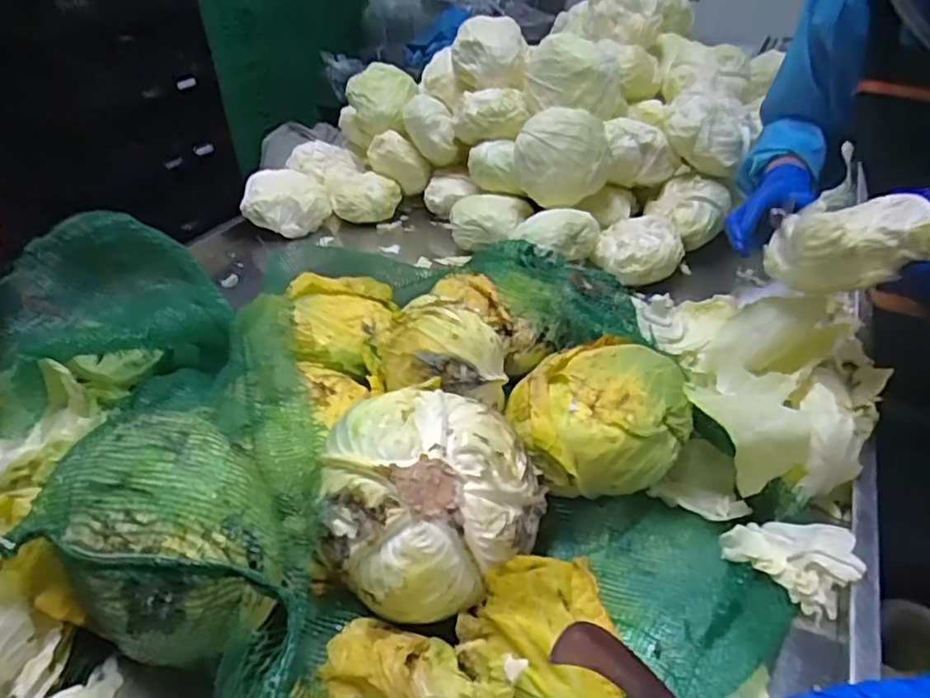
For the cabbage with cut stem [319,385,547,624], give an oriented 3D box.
[{"bbox_3d":[-0.028,0.119,0.544,0.163,0.110,0.163,9,36,18],"label":"cabbage with cut stem"}]

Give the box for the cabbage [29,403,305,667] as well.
[{"bbox_3d":[-0.234,0.142,0.509,0.193,0.135,0.189,-11,34,-12],"label":"cabbage"}]

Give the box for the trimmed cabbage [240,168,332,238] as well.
[{"bbox_3d":[-0.353,-0.289,1.285,0.164,0.097,0.111,-8,34,-6],"label":"trimmed cabbage"}]

